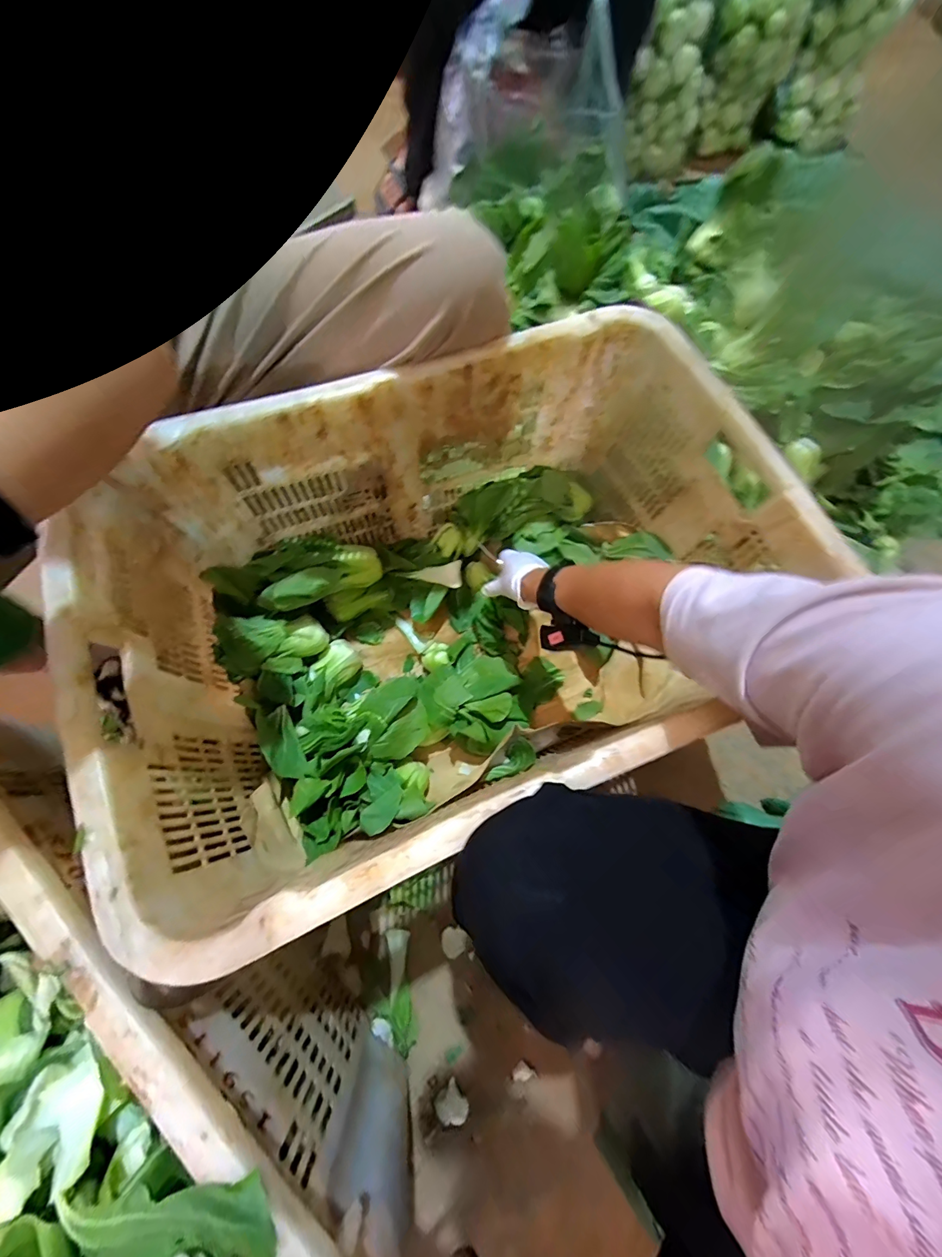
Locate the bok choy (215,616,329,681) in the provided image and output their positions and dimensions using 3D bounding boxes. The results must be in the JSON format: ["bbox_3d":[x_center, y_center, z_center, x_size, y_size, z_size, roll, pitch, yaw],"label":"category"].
[{"bbox_3d":[-0.282,0.023,0.618,0.139,0.060,0.080,-2,96,-30],"label":"bok choy"}]

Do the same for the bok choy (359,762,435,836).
[{"bbox_3d":[-0.092,0.209,0.563,0.082,0.146,0.046,30,98,8],"label":"bok choy"}]

